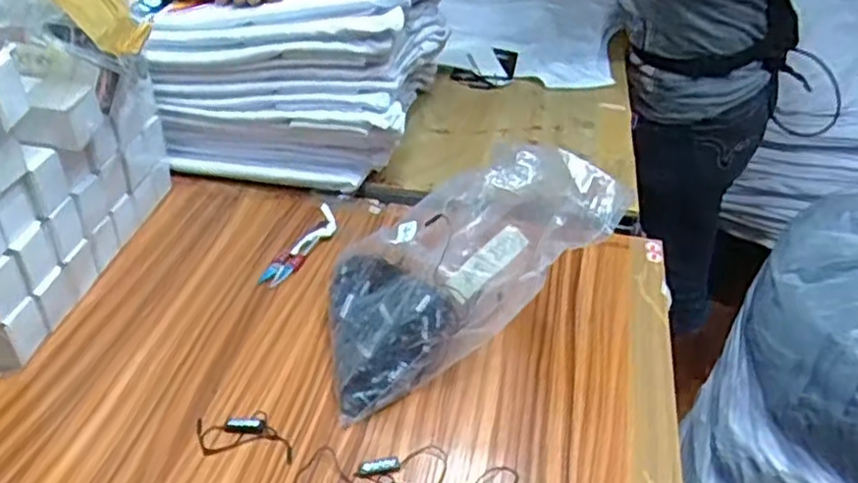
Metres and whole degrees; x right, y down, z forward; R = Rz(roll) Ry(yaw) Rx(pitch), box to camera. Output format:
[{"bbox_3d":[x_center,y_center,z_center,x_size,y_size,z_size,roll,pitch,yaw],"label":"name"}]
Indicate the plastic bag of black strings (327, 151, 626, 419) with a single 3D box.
[{"bbox_3d":[0.018,0.009,0.558,0.216,0.152,0.134,-14,38,-21],"label":"plastic bag of black strings"}]

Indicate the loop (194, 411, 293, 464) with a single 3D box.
[{"bbox_3d":[-0.131,0.137,0.504,0.072,0.005,0.038,4,36,3],"label":"loop"}]

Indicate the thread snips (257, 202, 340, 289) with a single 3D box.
[{"bbox_3d":[-0.119,0.001,0.683,0.031,0.007,0.128,14,37,17],"label":"thread snips"}]

